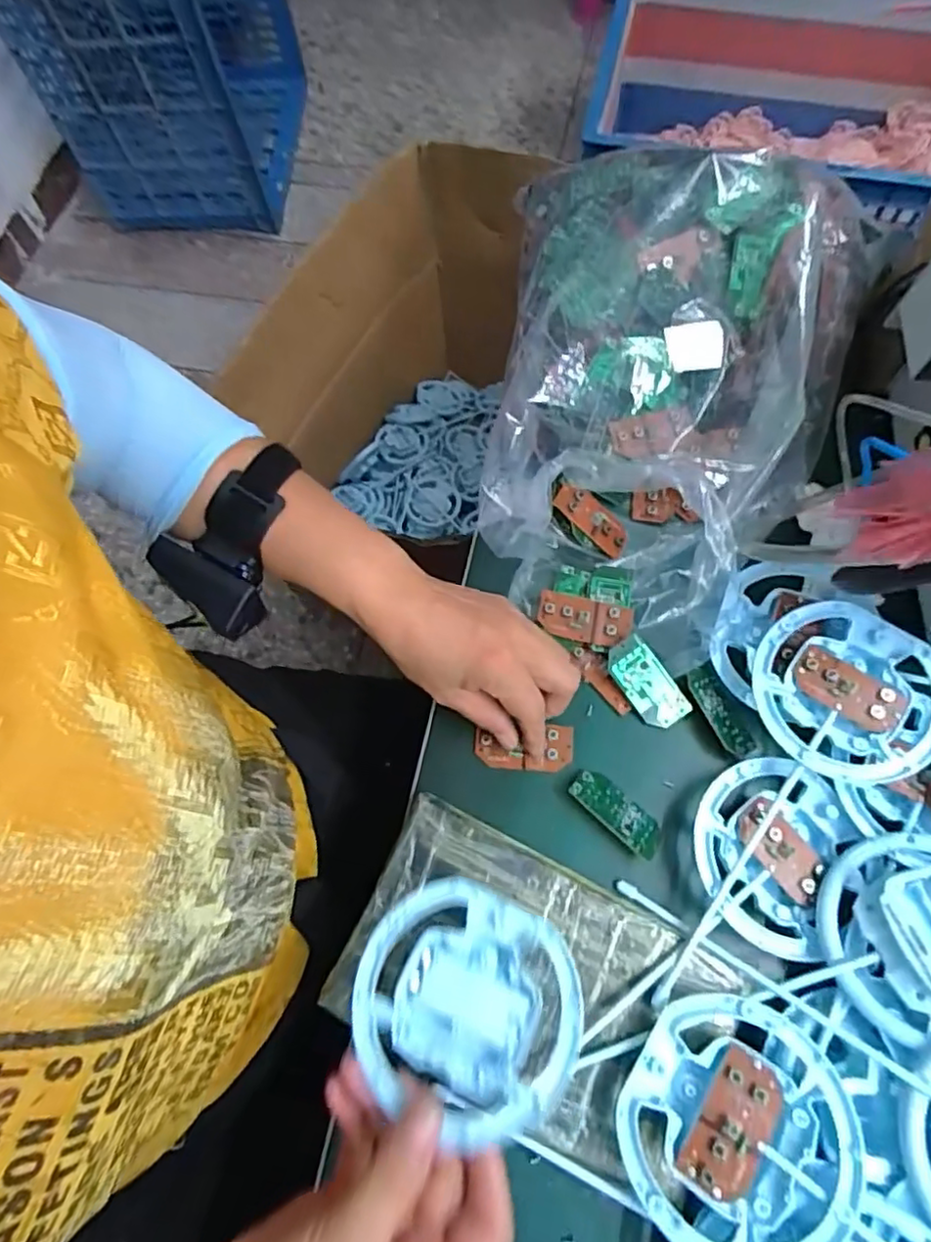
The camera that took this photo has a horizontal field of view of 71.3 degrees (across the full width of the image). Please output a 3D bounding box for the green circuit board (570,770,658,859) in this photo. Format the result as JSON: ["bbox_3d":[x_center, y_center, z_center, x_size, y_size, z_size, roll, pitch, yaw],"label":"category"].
[{"bbox_3d":[0.091,0.115,0.392,0.059,0.004,0.028,40,46,12],"label":"green circuit board"}]

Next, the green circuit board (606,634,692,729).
[{"bbox_3d":[0.116,0.040,0.416,0.029,0.004,0.061,-37,90,3],"label":"green circuit board"}]

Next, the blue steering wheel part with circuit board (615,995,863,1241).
[{"bbox_3d":[0.130,0.241,0.311,0.103,0.020,0.103,-5,61,9],"label":"blue steering wheel part with circuit board"}]

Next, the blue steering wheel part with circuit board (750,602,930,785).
[{"bbox_3d":[0.224,0.044,0.387,0.102,0.027,0.098,-1,69,2],"label":"blue steering wheel part with circuit board"}]

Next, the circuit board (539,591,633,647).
[{"bbox_3d":[0.079,0.000,0.427,0.062,0.013,0.029,10,70,7],"label":"circuit board"}]

